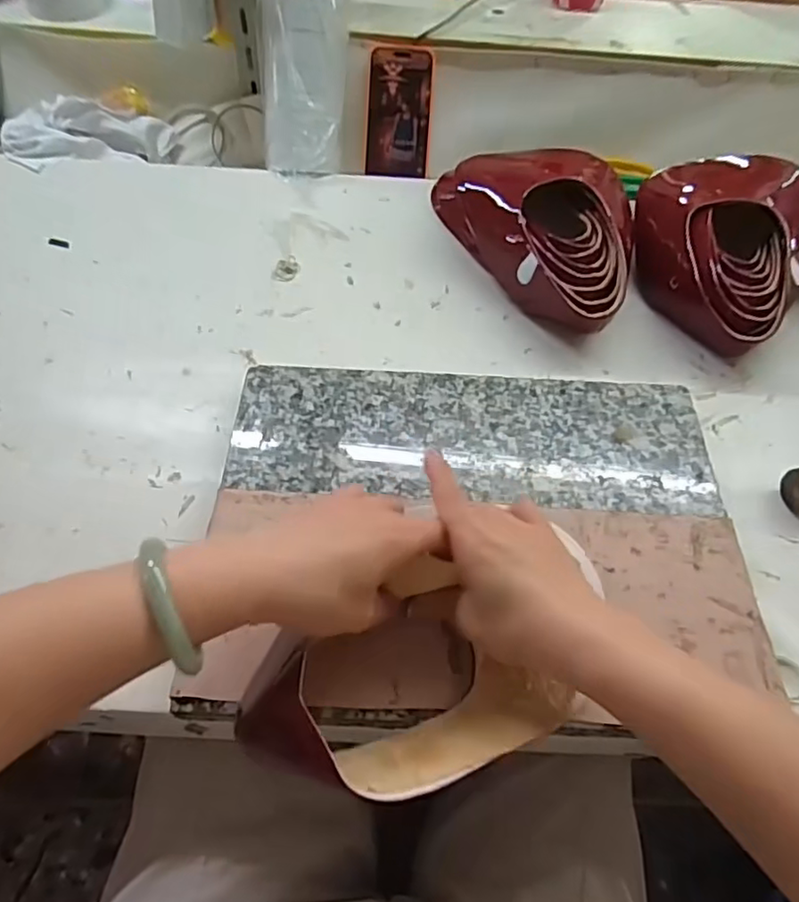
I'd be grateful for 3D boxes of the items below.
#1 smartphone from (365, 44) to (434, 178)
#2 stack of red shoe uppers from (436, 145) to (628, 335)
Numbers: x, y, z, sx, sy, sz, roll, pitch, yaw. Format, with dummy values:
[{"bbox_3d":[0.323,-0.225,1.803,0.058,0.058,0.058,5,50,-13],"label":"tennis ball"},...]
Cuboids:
[{"bbox_3d":[0.000,-0.413,0.742,0.076,0.148,0.010,4,12,0],"label":"smartphone"},{"bbox_3d":[0.150,-0.225,0.605,0.173,0.104,0.262,-10,56,-10],"label":"stack of red shoe uppers"}]

